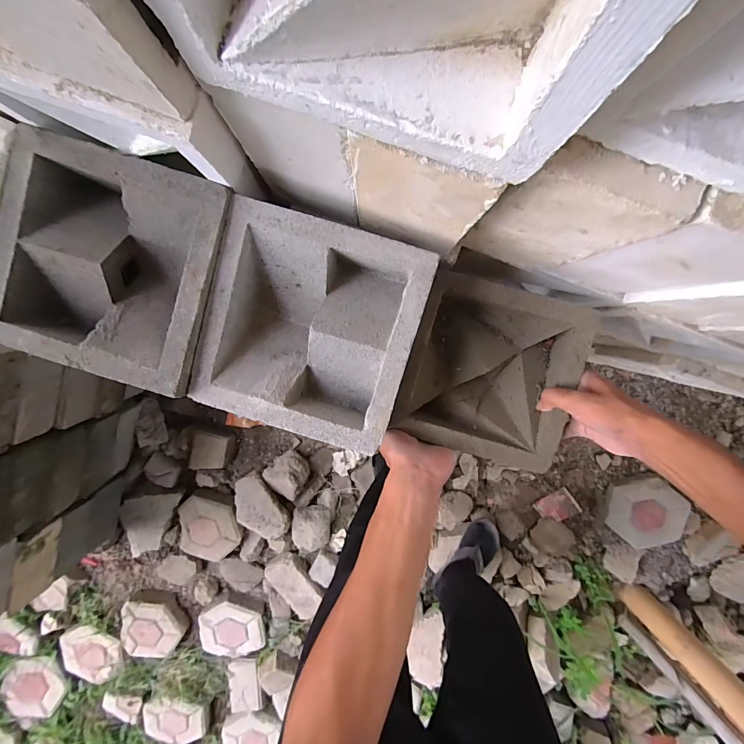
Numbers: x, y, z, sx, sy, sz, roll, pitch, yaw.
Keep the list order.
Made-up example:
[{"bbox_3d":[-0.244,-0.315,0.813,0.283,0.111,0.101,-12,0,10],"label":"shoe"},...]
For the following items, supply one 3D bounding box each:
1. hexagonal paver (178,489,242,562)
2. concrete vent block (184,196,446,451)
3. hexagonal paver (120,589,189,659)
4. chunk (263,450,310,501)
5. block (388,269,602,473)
[{"bbox_3d":[-0.477,0.463,1.076,0.182,0.052,0.213,5,98,0],"label":"hexagonal paver"},{"bbox_3d":[-0.057,-0.042,0.371,0.202,0.076,0.201,16,98,-2],"label":"concrete vent block"},{"bbox_3d":[-0.674,0.784,1.129,0.175,0.048,0.188,-4,98,1],"label":"hexagonal paver"},{"bbox_3d":[-0.238,0.294,1.055,0.117,0.082,0.124,0,98,0],"label":"chunk"},{"bbox_3d":[0.136,-0.005,0.443,0.198,0.060,0.199,18,98,-2],"label":"block"}]

